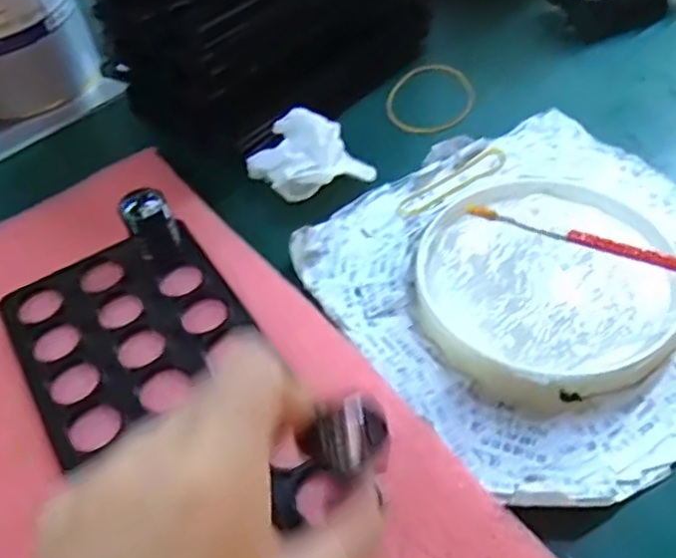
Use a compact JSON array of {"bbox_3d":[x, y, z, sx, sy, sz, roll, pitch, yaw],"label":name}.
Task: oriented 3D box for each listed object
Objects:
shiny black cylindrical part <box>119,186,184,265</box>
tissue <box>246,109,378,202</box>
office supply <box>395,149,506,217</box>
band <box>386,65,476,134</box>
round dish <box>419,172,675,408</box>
[{"bbox_3d":[-0.091,-0.025,0.337,0.022,0.034,0.022,-2,48,3],"label":"shiny black cylindrical part"},{"bbox_3d":[-0.017,-0.070,0.381,0.063,0.032,0.045,-16,49,-9],"label":"tissue"},{"bbox_3d":[0.066,-0.054,0.380,0.076,0.005,0.015,-29,52,-19],"label":"office supply"},{"bbox_3d":[0.060,-0.117,0.442,0.056,0.004,0.066,6,55,6],"label":"band"},{"bbox_3d":[0.100,-0.006,0.327,0.119,0.015,0.138,-6,48,0],"label":"round dish"}]

